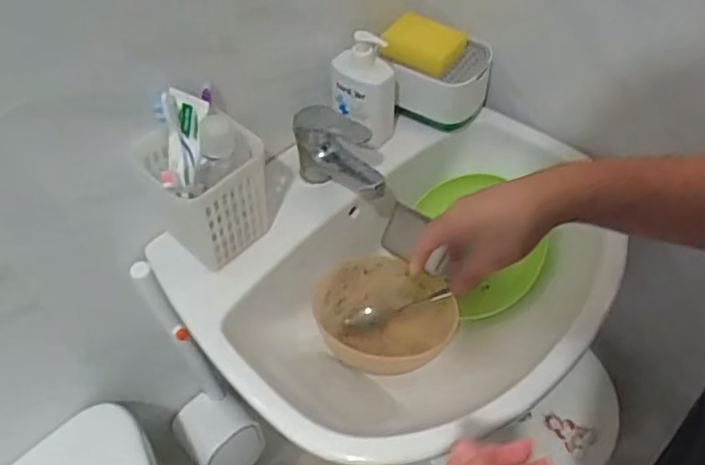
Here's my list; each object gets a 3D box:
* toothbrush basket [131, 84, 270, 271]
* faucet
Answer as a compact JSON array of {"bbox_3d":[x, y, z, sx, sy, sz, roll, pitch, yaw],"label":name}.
[{"bbox_3d":[-0.151,-0.055,0.662,0.104,0.166,0.103,-33,57,-22],"label":"toothbrush basket"},{"bbox_3d":[-0.013,-0.083,0.726,0.121,0.094,0.041,31,58,24],"label":"faucet"}]

